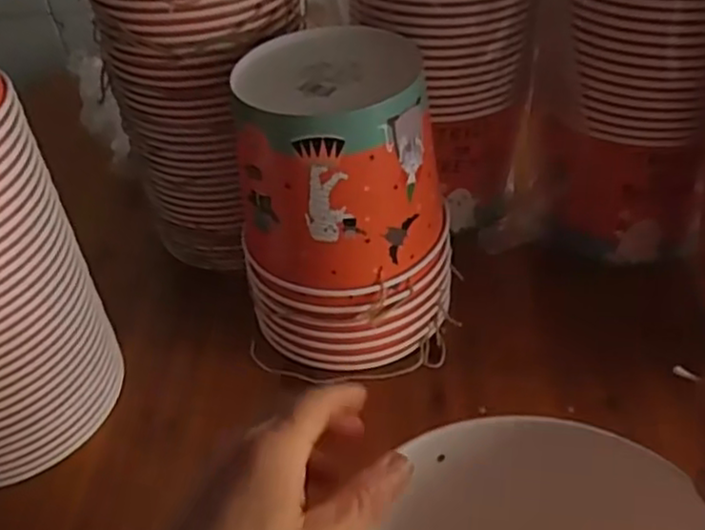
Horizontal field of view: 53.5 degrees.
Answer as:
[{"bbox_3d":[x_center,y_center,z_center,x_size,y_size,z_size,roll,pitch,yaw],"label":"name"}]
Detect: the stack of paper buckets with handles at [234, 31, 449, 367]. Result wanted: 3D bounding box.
[{"bbox_3d":[-0.007,-0.043,0.519,0.134,0.222,0.134,23,47,32],"label":"stack of paper buckets with handles"}]

